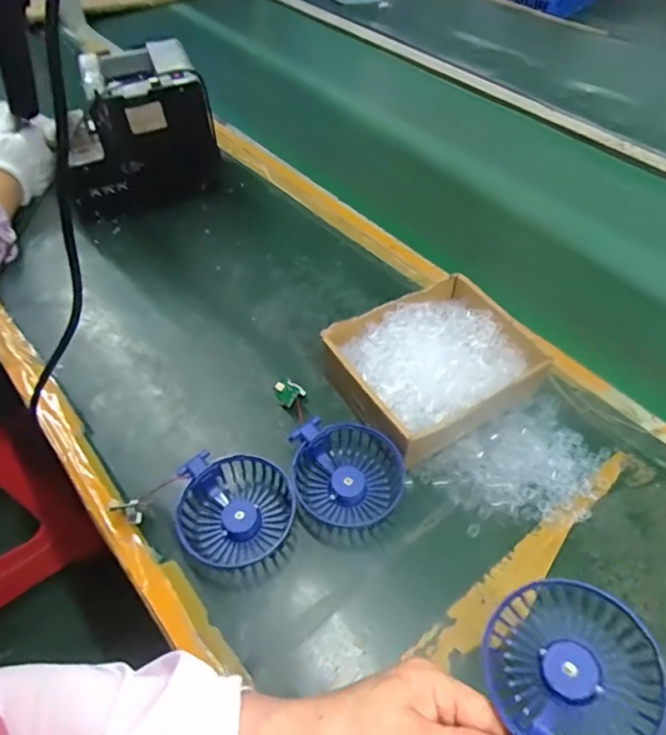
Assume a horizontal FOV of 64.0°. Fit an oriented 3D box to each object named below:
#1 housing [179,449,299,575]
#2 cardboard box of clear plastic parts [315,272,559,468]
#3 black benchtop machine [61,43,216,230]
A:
[{"bbox_3d":[-0.077,0.116,0.433,0.089,0.033,0.088,1,51,-1],"label":"housing"},{"bbox_3d":[0.092,-0.001,0.504,0.168,0.055,0.145,-22,55,-18],"label":"cardboard box of clear plastic parts"},{"bbox_3d":[-0.264,-0.300,0.690,0.192,0.162,0.133,-24,56,-16],"label":"black benchtop machine"}]

